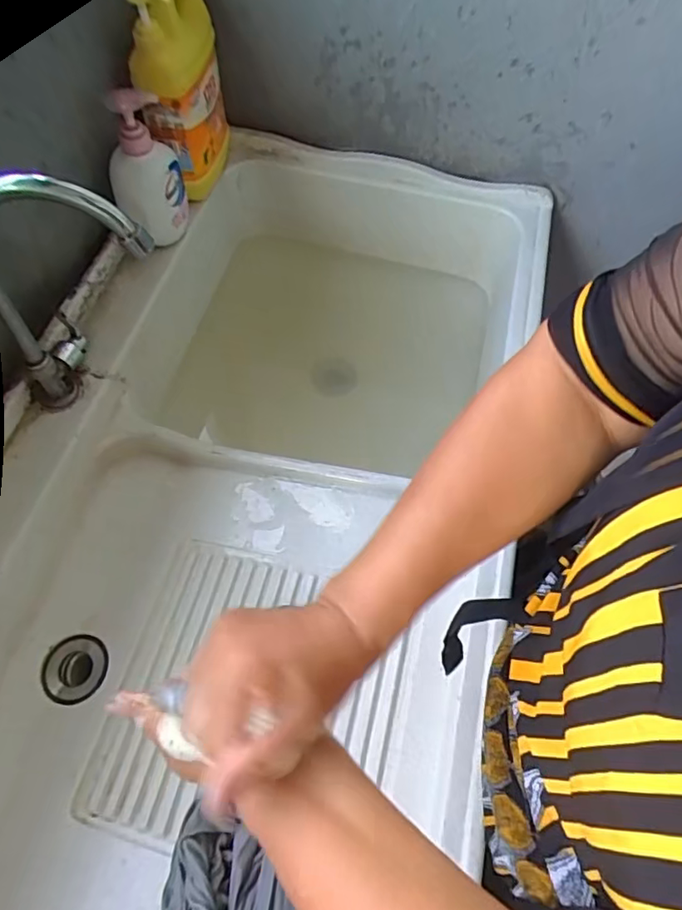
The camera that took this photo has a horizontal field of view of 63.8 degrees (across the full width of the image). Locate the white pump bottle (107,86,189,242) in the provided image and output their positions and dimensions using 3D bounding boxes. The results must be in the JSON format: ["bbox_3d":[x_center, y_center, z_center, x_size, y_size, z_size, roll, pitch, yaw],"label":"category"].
[{"bbox_3d":[-0.239,-0.343,0.667,0.077,0.163,0.055,2,62,-2],"label":"white pump bottle"}]

